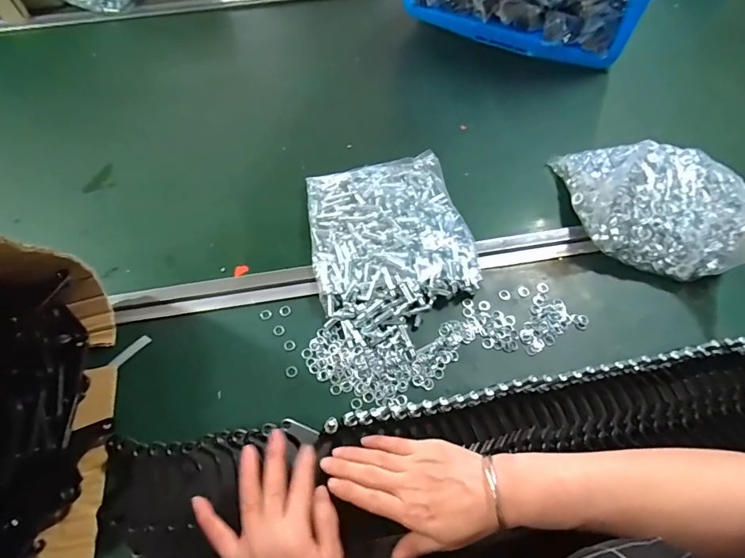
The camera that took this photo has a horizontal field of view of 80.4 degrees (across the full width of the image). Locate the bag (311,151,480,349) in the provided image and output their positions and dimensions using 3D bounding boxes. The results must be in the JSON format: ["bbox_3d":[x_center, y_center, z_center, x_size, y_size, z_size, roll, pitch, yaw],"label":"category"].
[{"bbox_3d":[0.021,-0.053,0.556,0.198,0.034,0.229,-16,62,-8],"label":"bag"}]

